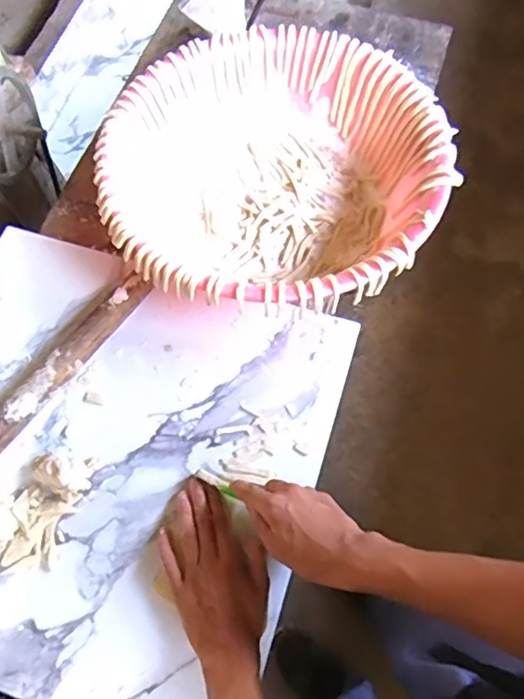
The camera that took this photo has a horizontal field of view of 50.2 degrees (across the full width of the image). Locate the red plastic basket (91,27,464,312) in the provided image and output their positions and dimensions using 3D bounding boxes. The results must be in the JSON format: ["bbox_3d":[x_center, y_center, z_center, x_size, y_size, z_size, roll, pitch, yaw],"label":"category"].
[{"bbox_3d":[0.017,-0.220,0.729,0.405,0.116,0.410,1,65,-1],"label":"red plastic basket"}]

